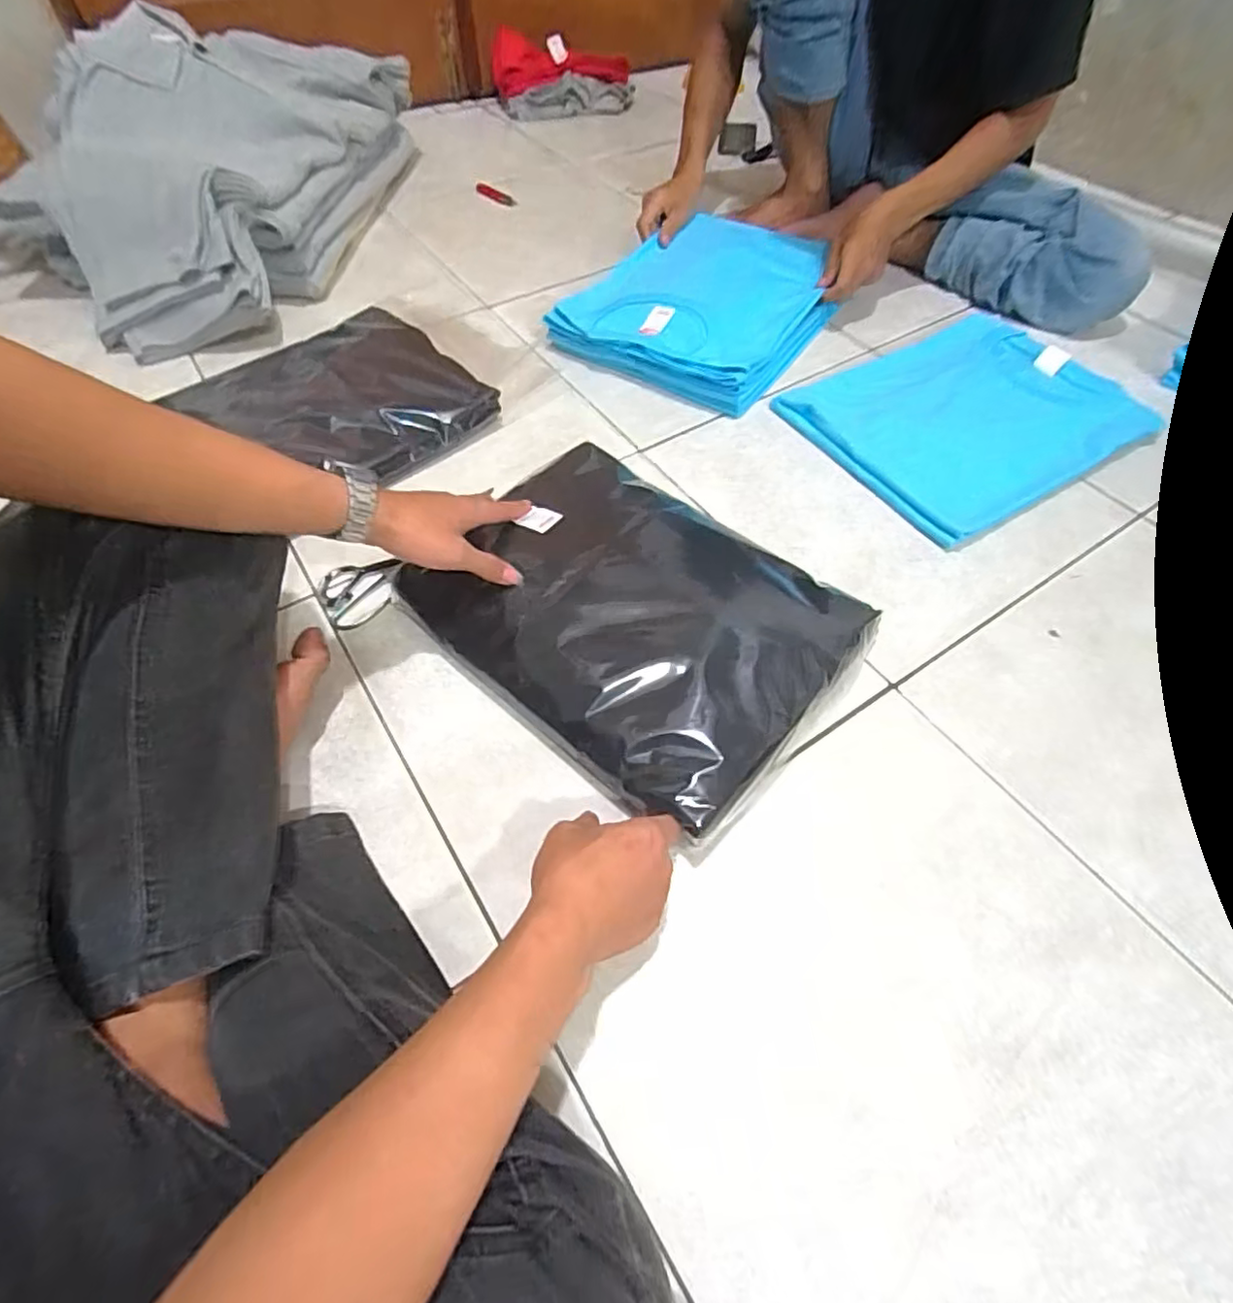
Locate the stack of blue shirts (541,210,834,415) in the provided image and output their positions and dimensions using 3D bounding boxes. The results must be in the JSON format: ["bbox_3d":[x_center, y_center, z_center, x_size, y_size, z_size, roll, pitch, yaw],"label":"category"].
[{"bbox_3d":[0.128,-0.493,0.894,0.299,0.074,0.353,26,62,21],"label":"stack of blue shirts"}]

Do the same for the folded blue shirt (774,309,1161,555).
[{"bbox_3d":[0.414,-0.286,0.766,0.341,0.019,0.289,-28,58,-13],"label":"folded blue shirt"}]

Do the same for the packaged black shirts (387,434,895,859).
[{"bbox_3d":[0.014,-0.035,0.574,0.348,0.053,0.258,35,66,25],"label":"packaged black shirts"}]

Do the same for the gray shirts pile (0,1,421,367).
[{"bbox_3d":[-0.639,-0.742,0.997,0.446,0.279,0.624,4,55,2],"label":"gray shirts pile"}]

